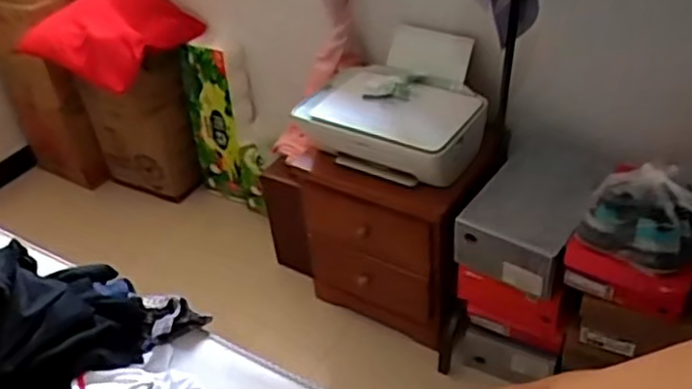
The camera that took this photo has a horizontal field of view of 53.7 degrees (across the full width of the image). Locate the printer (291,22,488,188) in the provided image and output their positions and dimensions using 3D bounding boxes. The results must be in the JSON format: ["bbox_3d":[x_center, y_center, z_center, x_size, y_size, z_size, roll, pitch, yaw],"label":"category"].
[{"bbox_3d":[0.136,-0.204,1.694,0.427,0.259,0.336,20,45,29],"label":"printer"}]

